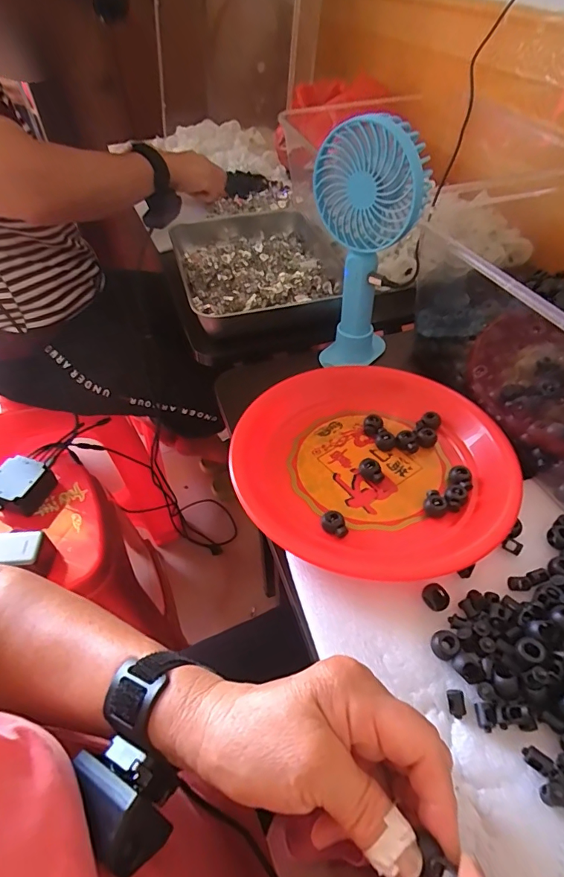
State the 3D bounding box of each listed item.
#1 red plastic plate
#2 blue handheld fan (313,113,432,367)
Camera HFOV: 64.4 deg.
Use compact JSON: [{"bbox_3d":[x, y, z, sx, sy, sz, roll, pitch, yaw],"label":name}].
[{"bbox_3d":[0.079,0.012,0.386,0.218,0.029,0.231,0,49,0],"label":"red plastic plate"},{"bbox_3d":[0.074,-0.167,0.428,0.094,0.221,0.052,5,49,6],"label":"blue handheld fan"}]

